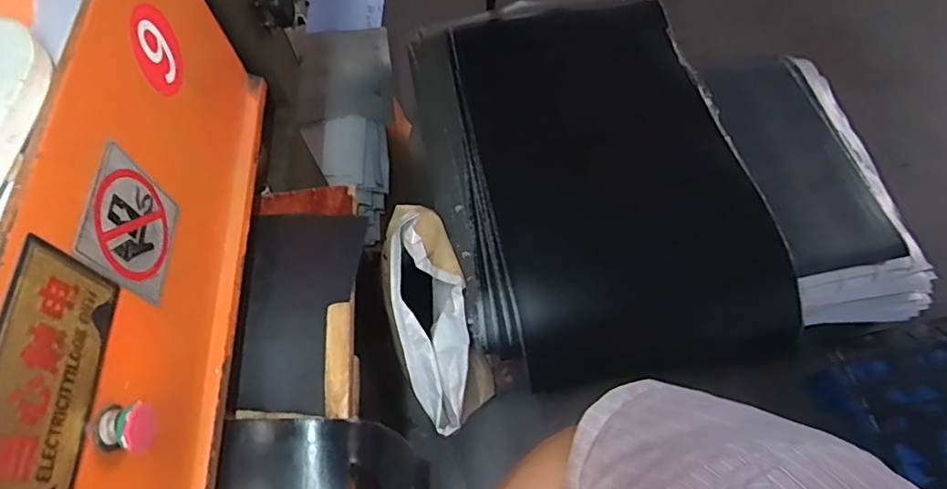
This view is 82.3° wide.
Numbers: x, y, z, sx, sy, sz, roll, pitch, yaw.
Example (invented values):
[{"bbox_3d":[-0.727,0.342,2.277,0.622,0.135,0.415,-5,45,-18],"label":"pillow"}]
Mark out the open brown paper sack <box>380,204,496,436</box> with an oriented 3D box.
[{"bbox_3d":[-0.086,0.131,1.130,0.160,0.209,0.480,-17,63,-5],"label":"open brown paper sack"}]

